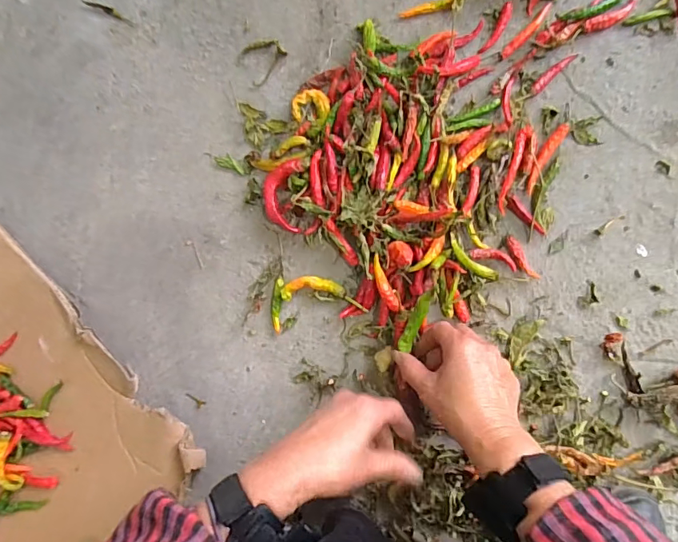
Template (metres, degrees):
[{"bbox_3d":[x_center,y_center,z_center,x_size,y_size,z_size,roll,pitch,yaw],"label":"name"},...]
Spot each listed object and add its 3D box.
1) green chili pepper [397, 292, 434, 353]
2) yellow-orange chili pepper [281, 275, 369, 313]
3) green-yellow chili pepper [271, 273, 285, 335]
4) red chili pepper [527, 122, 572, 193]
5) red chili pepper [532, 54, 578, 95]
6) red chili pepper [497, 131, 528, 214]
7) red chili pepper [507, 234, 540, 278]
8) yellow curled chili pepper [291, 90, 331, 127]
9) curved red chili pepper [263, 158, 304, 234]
[{"bbox_3d":[0.078,0.050,0.459,0.013,0.011,0.069,24,105,8],"label":"green chili pepper"},{"bbox_3d":[-0.015,0.024,0.512,0.097,0.013,0.031,9,91,9],"label":"yellow-orange chili pepper"},{"bbox_3d":[-0.072,0.038,0.519,0.015,0.010,0.065,7,91,9],"label":"green-yellow chili pepper"},{"bbox_3d":[0.216,-0.119,0.476,0.015,0.012,0.077,32,94,7],"label":"red chili pepper"},{"bbox_3d":[0.223,-0.208,0.477,0.056,0.007,0.012,-44,84,6],"label":"red chili pepper"},{"bbox_3d":[0.182,-0.105,0.478,0.011,0.012,0.089,16,92,8],"label":"red chili pepper"},{"bbox_3d":[0.194,-0.013,0.484,0.015,0.009,0.053,-31,85,7],"label":"red chili pepper"},{"bbox_3d":[-0.031,-0.184,0.516,0.044,0.012,0.038,10,91,9],"label":"yellow curled chili pepper"},{"bbox_3d":[-0.063,-0.086,0.513,0.045,0.026,0.078,9,91,9],"label":"curved red chili pepper"}]

